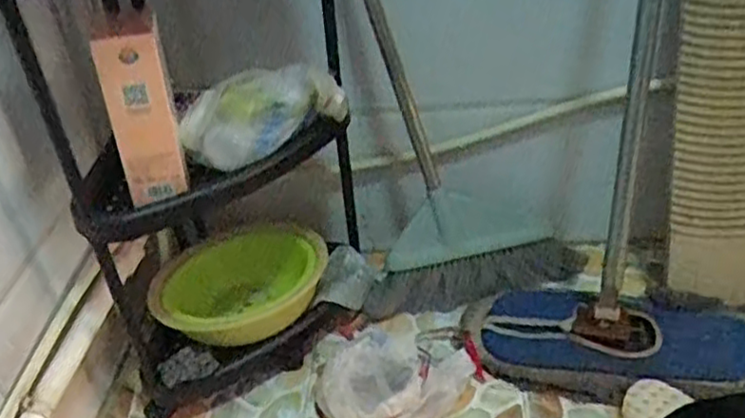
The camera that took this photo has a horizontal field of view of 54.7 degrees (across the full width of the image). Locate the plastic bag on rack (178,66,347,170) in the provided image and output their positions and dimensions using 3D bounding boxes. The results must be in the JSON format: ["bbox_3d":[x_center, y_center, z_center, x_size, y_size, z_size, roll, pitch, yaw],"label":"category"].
[{"bbox_3d":[-0.126,-0.110,0.831,0.190,0.092,0.060,-11,35,-8],"label":"plastic bag on rack"}]

